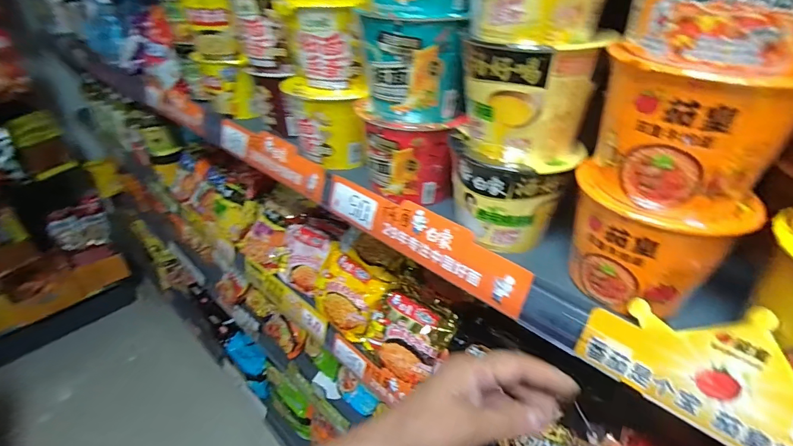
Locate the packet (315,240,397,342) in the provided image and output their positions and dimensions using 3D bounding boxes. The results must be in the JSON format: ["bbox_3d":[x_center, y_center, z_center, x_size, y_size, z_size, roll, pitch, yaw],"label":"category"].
[{"bbox_3d":[-0.097,0.130,0.774,0.157,0.138,0.035,32,5,31],"label":"packet"}]

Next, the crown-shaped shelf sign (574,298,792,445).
[{"bbox_3d":[0.245,0.112,0.300,0.194,0.096,0.004,29,23,35],"label":"crown-shaped shelf sign"}]

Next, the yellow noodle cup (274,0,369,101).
[{"bbox_3d":[-0.101,-0.231,0.545,0.110,0.106,0.103,-6,35,-9],"label":"yellow noodle cup"}]

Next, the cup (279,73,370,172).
[{"bbox_3d":[-0.101,-0.142,0.591,0.096,0.106,0.118,-15,37,-21],"label":"cup"}]

